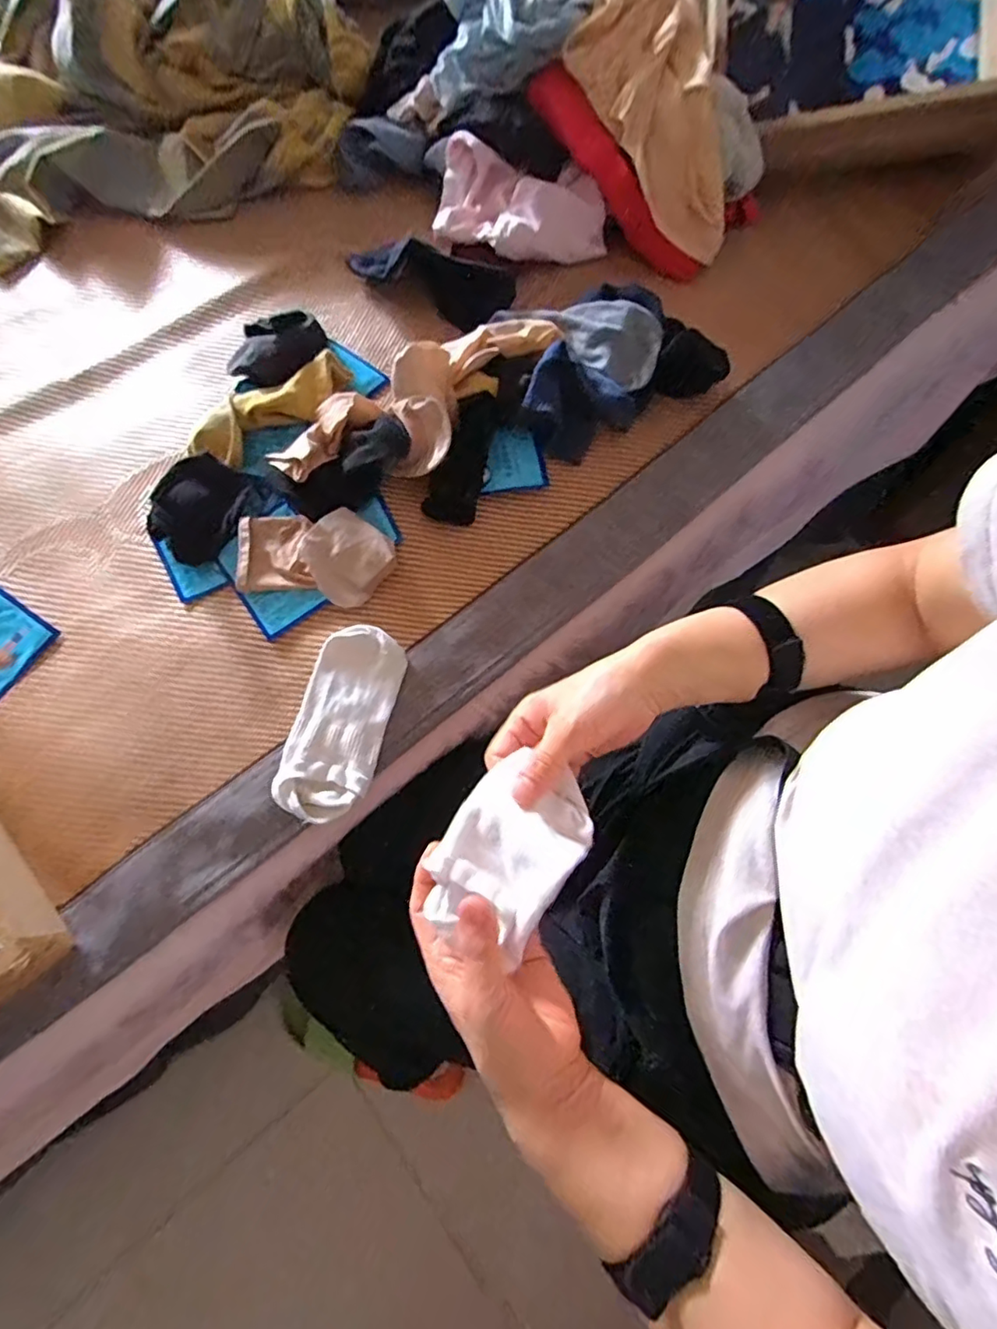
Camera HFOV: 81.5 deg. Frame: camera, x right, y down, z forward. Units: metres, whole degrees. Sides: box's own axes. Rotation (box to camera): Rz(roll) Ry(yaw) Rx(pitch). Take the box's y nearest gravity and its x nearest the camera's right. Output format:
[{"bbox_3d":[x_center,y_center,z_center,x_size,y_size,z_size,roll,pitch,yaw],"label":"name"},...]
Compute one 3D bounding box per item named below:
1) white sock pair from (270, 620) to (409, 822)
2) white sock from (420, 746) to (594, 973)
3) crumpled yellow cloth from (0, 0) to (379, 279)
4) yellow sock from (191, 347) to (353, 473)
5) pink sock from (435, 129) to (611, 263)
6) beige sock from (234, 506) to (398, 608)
[{"bbox_3d":[-0.135,0.048,0.495,0.075,0.023,0.162,15,74,3],"label":"white sock pair"},{"bbox_3d":[0.009,0.113,0.366,0.077,0.041,0.112,38,76,10],"label":"white sock"},{"bbox_3d":[-0.353,-0.776,0.667,0.660,0.107,0.537,-20,75,-7],"label":"crumpled yellow cloth"},{"bbox_3d":[-0.214,-0.238,0.552,0.168,0.034,0.054,-33,77,-10],"label":"yellow sock"},{"bbox_3d":[0.024,-0.475,0.607,0.179,0.047,0.113,7,73,1],"label":"pink sock"},{"bbox_3d":[-0.163,-0.098,0.521,0.138,0.025,0.081,9,73,2],"label":"beige sock"}]

